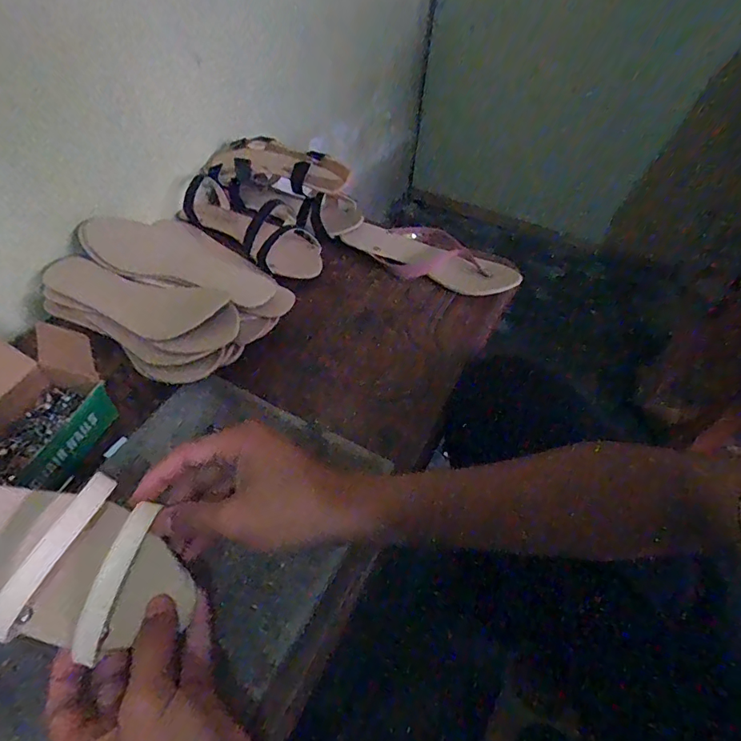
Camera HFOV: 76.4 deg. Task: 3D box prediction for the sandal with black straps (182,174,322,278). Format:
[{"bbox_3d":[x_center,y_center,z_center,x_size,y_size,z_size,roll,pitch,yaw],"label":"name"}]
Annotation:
[{"bbox_3d":[-0.154,-0.198,0.598,0.226,0.053,0.093,33,56,21],"label":"sandal with black straps"}]

